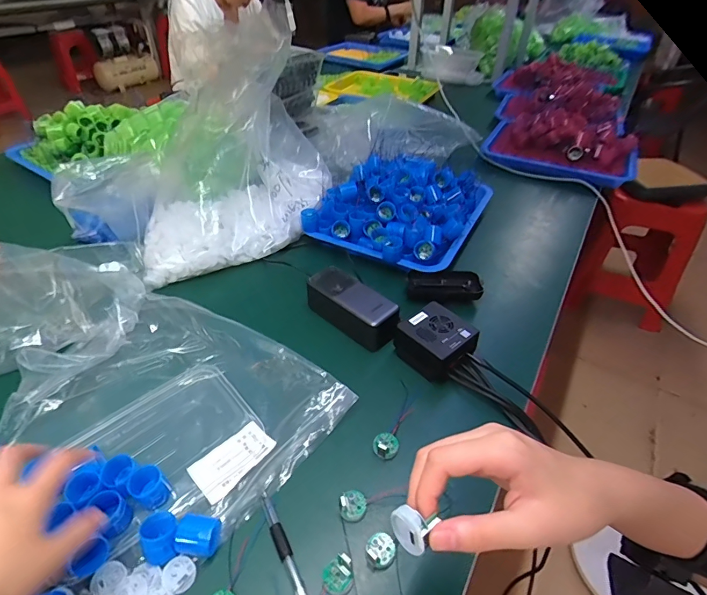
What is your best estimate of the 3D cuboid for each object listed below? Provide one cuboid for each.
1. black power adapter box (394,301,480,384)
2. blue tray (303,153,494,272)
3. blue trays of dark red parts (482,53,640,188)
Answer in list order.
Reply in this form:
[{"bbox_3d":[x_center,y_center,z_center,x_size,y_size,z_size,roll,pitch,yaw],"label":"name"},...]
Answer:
[{"bbox_3d":[0.101,0.056,0.528,0.075,0.050,0.081,-26,48,-29],"label":"black power adapter box"},{"bbox_3d":[0.101,-0.177,0.747,0.242,0.075,0.315,24,46,23],"label":"blue tray"},{"bbox_3d":[0.565,-0.532,1.177,0.406,0.141,0.702,13,42,12],"label":"blue trays of dark red parts"}]

